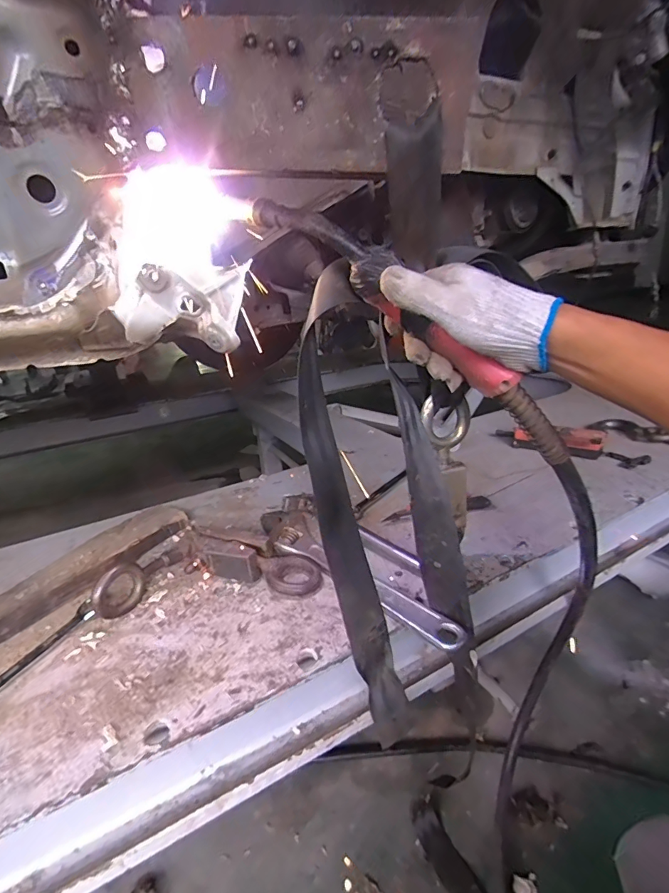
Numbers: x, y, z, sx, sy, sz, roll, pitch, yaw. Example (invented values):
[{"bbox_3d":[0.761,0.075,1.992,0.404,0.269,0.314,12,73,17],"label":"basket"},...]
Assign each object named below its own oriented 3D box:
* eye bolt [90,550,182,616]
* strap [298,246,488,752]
[{"bbox_3d":[-0.249,0.168,0.546,0.027,0.056,0.119,6,23,28],"label":"eye bolt"},{"bbox_3d":[0.069,0.069,0.443,0.157,0.449,0.116,-14,22,-22],"label":"strap"}]

